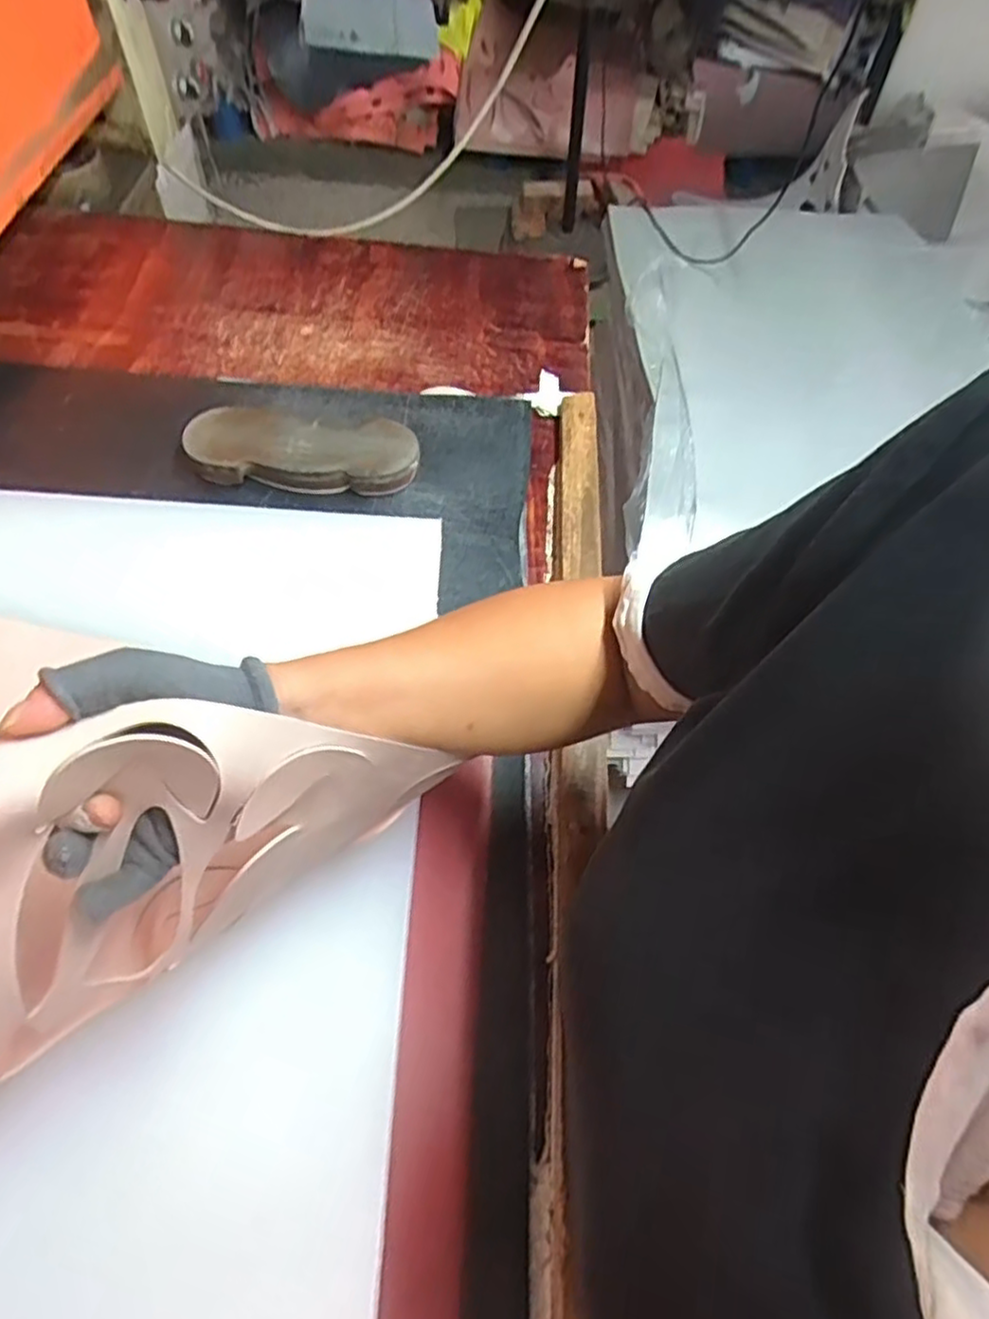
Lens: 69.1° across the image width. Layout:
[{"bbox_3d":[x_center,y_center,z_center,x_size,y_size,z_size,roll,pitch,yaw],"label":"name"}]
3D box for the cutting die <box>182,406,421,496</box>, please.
[{"bbox_3d":[-0.170,-0.187,0.642,0.196,0.034,0.069,4,58,1],"label":"cutting die"}]

